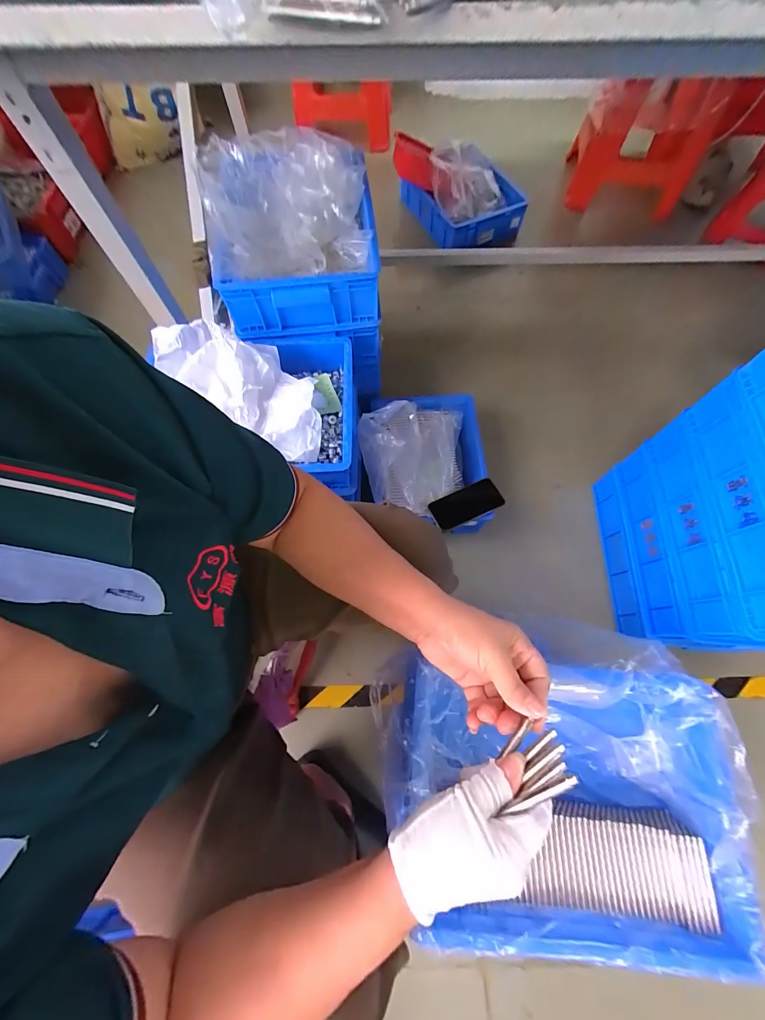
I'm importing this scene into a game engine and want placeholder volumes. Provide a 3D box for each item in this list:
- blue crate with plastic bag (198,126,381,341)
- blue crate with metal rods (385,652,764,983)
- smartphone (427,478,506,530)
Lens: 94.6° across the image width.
[{"bbox_3d":[-0.171,-0.552,0.710,0.301,0.172,0.345,-10,70,-3],"label":"blue crate with plastic bag"},{"bbox_3d":[0.230,0.376,0.497,0.440,0.126,0.328,2,70,1],"label":"blue crate with metal rods"},{"bbox_3d":[0.188,-0.012,0.791,0.156,0.010,0.073,-24,79,-1],"label":"smartphone"}]

